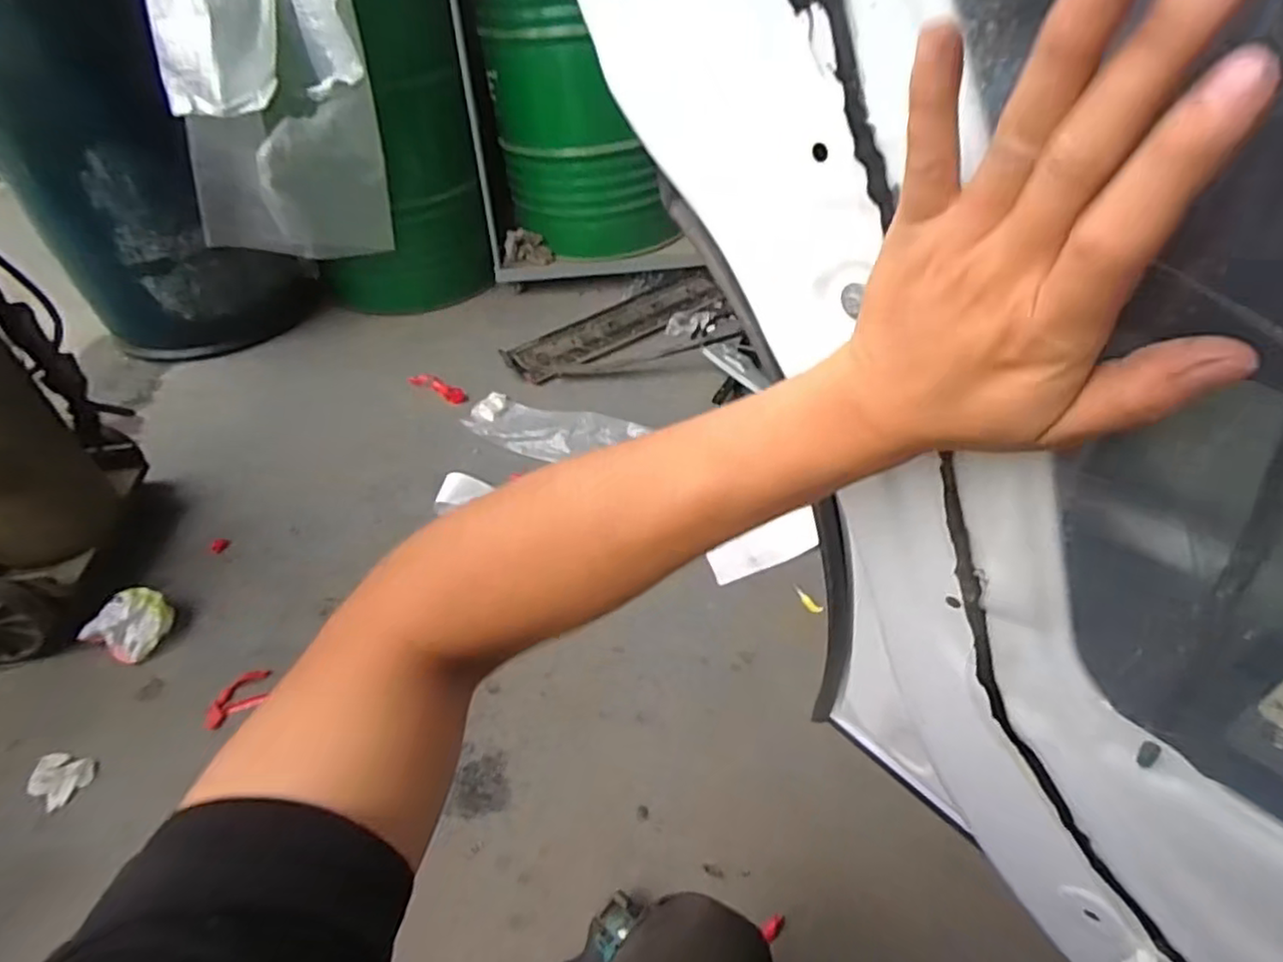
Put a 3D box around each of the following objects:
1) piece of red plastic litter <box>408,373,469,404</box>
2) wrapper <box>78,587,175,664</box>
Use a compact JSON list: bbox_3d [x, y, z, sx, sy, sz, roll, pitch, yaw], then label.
[{"bbox_3d":[-0.515,-0.241,1.705,0.180,0.023,0.046,23,48,25],"label":"piece of red plastic litter"},{"bbox_3d":[-0.892,0.244,1.174,0.119,0.068,0.117,15,46,18],"label":"wrapper"}]

